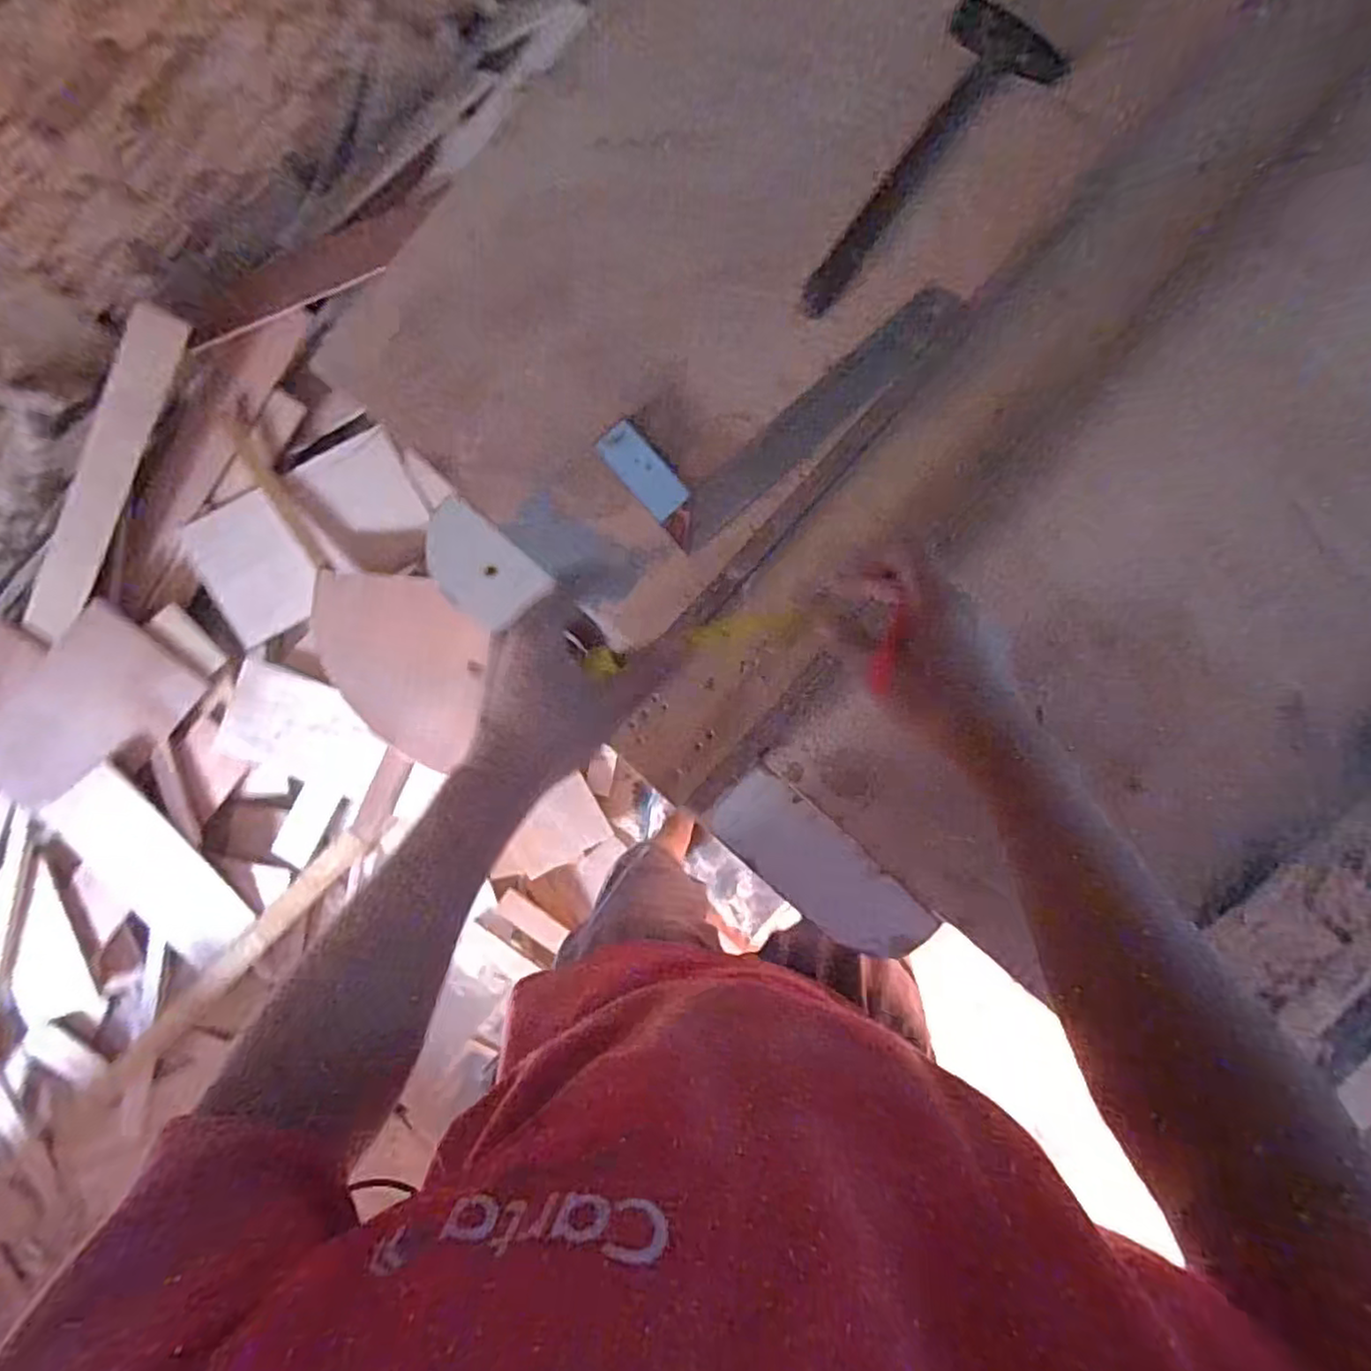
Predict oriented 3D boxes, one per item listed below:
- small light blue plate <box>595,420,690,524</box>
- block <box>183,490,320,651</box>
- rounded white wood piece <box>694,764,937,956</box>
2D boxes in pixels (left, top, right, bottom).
[{"bbox_3d":[-0.034,-0.179,0.582,0.039,0.018,0.084,-41,86,3],"label":"small light blue plate"},{"bbox_3d":[-0.833,-0.225,1.340,0.202,0.019,0.247,-30,100,-2],"label":"block"},{"bbox_3d":[0.112,0.155,0.577,0.199,0.008,0.071,42,92,4],"label":"rounded white wood piece"}]

